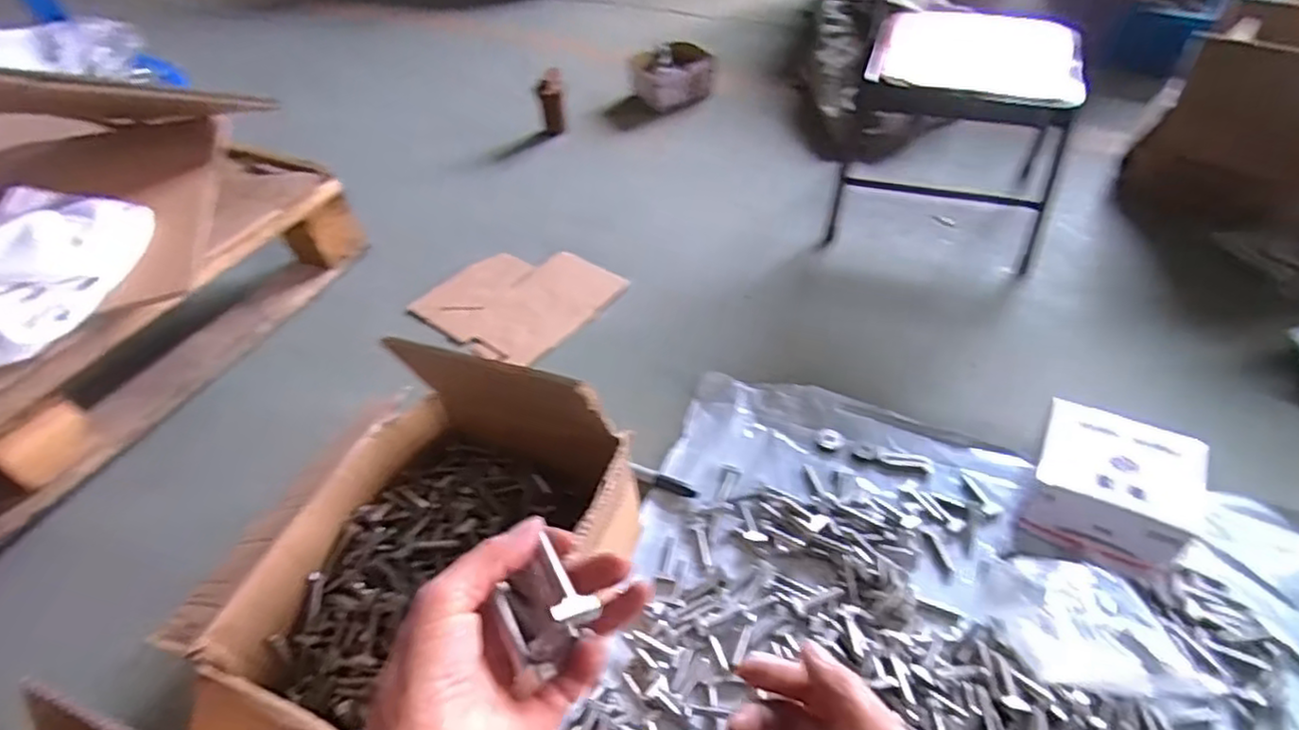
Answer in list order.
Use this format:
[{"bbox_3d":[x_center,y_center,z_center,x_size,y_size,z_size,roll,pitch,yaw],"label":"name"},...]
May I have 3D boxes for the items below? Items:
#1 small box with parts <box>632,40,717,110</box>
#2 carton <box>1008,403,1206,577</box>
[{"bbox_3d":[0.053,-0.657,1.557,0.183,0.076,0.184,-10,44,-5],"label":"small box with parts"},{"bbox_3d":[0.491,0.132,0.732,0.147,0.088,0.141,18,48,23],"label":"carton"}]

